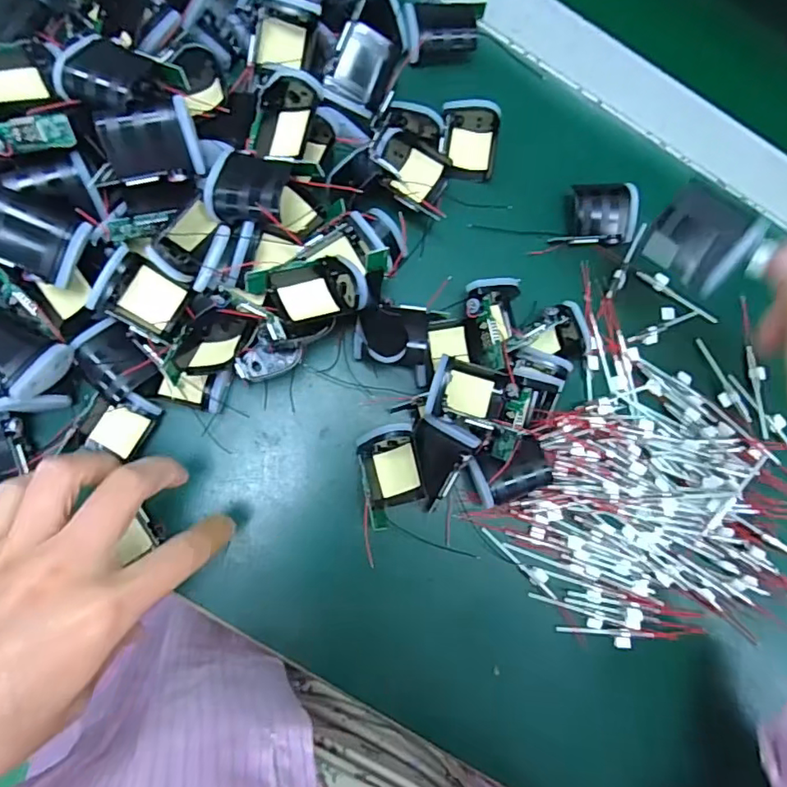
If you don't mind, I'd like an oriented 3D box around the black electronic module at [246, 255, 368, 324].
[{"bbox_3d":[-0.044,-0.053,0.285,0.056,0.018,0.031,-16,87,-6],"label":"black electronic module"}]

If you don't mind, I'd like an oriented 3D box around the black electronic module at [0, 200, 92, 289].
[{"bbox_3d":[-0.174,-0.075,0.270,0.041,0.016,0.034,24,115,-26],"label":"black electronic module"}]

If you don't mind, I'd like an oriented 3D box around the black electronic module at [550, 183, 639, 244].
[{"bbox_3d":[0.128,-0.112,0.349,0.049,0.026,0.033,-1,86,-5],"label":"black electronic module"}]

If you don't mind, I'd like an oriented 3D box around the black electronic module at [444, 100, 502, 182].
[{"bbox_3d":[0.049,-0.157,0.349,0.035,0.018,0.046,-1,86,-5],"label":"black electronic module"}]

